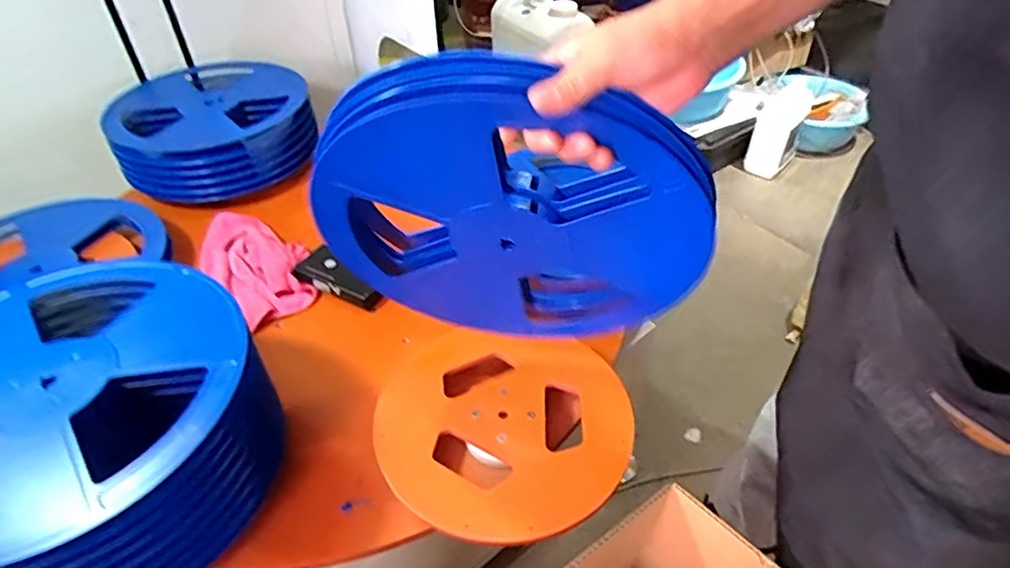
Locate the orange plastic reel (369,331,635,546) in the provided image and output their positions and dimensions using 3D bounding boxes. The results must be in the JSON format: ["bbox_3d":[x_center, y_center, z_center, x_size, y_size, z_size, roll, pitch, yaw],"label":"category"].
[{"bbox_3d":[-0.005,0.158,0.670,0.262,0.051,0.245,-1,42,1],"label":"orange plastic reel"}]

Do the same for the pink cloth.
[{"bbox_3d":[-0.373,-0.037,0.911,0.127,0.034,0.257,-33,51,-30],"label":"pink cloth"}]

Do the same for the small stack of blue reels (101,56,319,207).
[{"bbox_3d":[-0.510,-0.280,1.084,0.319,0.132,0.324,-25,47,-23],"label":"small stack of blue reels"}]

